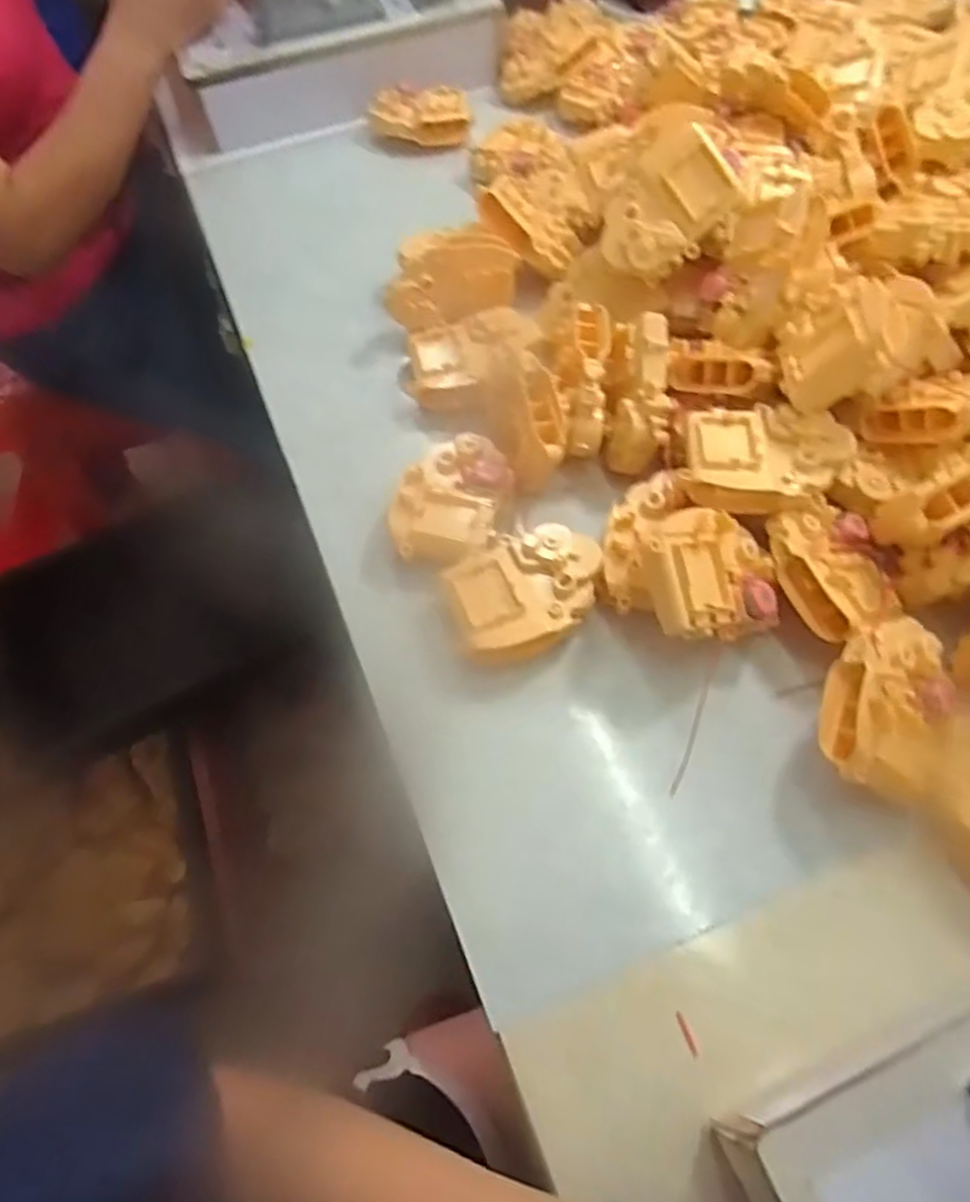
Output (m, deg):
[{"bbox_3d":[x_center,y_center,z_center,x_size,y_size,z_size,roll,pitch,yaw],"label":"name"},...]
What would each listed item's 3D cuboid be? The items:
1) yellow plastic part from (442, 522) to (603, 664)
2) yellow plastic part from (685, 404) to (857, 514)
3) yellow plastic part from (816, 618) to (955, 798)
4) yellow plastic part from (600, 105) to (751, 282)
[{"bbox_3d":[0.025,-0.005,0.454,0.097,0.041,0.072,-20,61,-8],"label":"yellow plastic part"},{"bbox_3d":[0.174,-0.088,0.455,0.095,0.031,0.065,8,61,8],"label":"yellow plastic part"},{"bbox_3d":[0.215,0.056,0.387,0.066,0.027,0.093,34,71,-16],"label":"yellow plastic part"},{"bbox_3d":[0.122,-0.276,0.512,0.096,0.036,0.082,-41,86,14],"label":"yellow plastic part"}]

